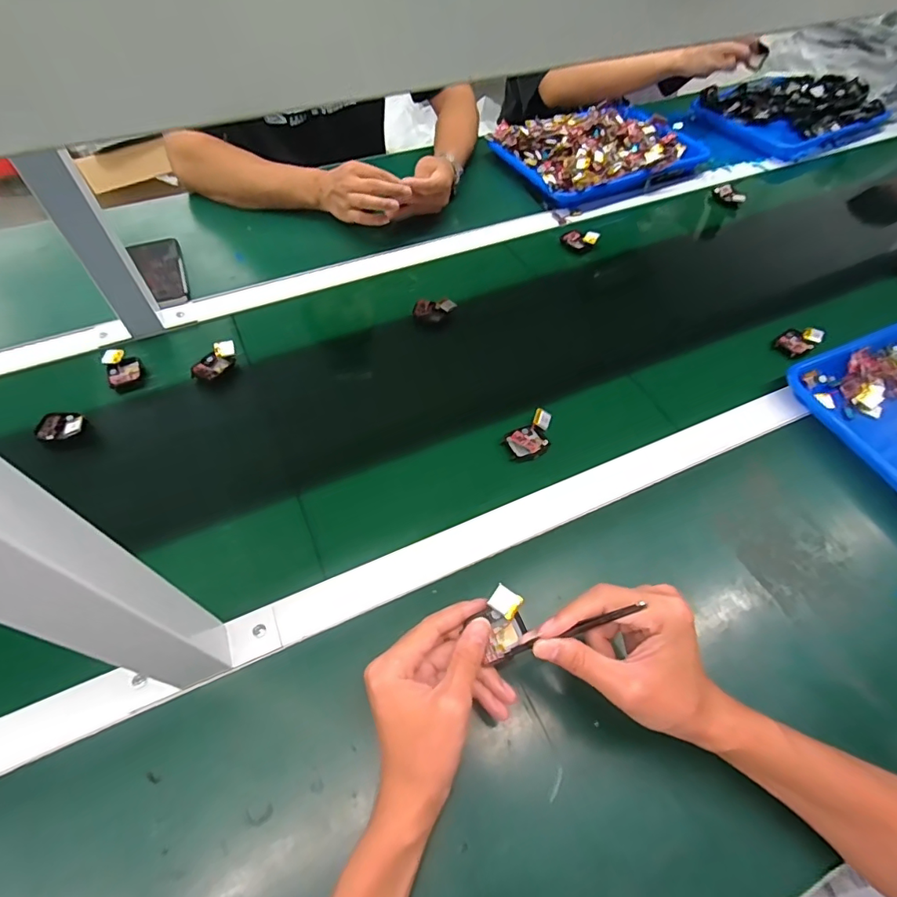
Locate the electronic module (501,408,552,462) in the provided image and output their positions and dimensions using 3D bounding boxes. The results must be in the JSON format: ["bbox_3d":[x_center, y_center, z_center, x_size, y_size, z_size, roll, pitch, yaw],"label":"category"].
[{"bbox_3d":[0.093,-0.013,0.527,0.066,0.013,0.039,-33,62,-22],"label":"electronic module"}]

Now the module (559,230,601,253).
[{"bbox_3d":[0.199,-0.318,0.737,0.052,0.017,0.040,18,56,12],"label":"module"}]

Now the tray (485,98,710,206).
[{"bbox_3d":[0.264,-0.528,0.848,0.339,0.044,0.235,-21,58,-15],"label":"tray"}]

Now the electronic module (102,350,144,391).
[{"bbox_3d":[-0.386,-0.095,0.577,0.036,0.011,0.061,-25,59,-18],"label":"electronic module"}]

